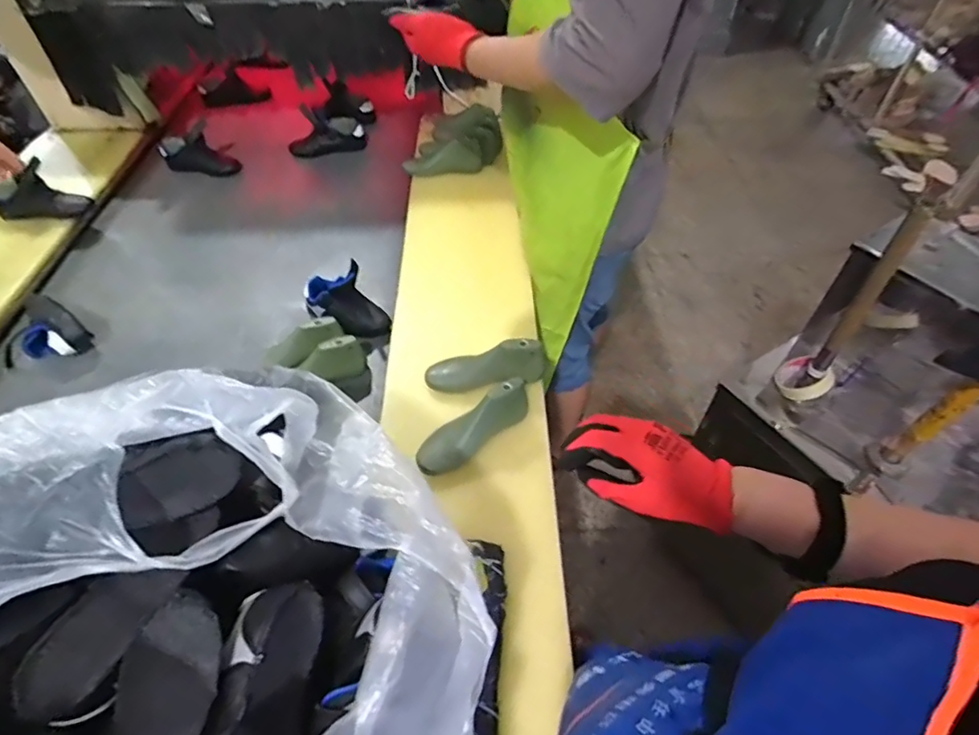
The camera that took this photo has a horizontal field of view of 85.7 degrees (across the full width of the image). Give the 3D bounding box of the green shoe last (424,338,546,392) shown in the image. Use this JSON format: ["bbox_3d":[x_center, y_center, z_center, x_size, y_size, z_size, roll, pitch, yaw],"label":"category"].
[{"bbox_3d":[-0.008,-0.002,0.873,0.201,0.061,0.067,-12,50,9],"label":"green shoe last"}]

